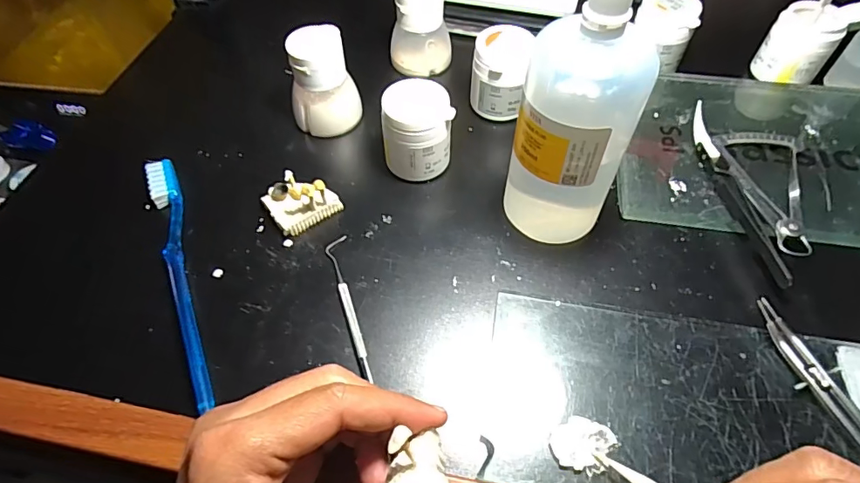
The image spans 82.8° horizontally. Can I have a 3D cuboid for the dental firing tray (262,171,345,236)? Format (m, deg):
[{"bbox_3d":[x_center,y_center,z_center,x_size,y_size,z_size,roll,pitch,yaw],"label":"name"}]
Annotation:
[{"bbox_3d":[-0.084,-0.030,0.310,0.041,0.030,0.035,-31,61,-19],"label":"dental firing tray"}]

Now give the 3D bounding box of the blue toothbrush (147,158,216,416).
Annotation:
[{"bbox_3d":[-0.149,0.016,0.289,0.015,0.015,0.183,-19,58,-13],"label":"blue toothbrush"}]

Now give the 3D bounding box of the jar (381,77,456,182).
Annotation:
[{"bbox_3d":[-0.008,-0.071,0.323,0.043,0.055,0.041,-2,56,-1],"label":"jar"}]

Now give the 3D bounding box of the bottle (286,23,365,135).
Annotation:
[{"bbox_3d":[-0.077,-0.113,0.347,0.050,0.065,0.042,-15,57,-9],"label":"bottle"}]

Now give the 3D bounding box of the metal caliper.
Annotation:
[{"bbox_3d":[0.214,-0.041,0.316,0.053,0.011,0.106,17,57,11],"label":"metal caliper"}]

